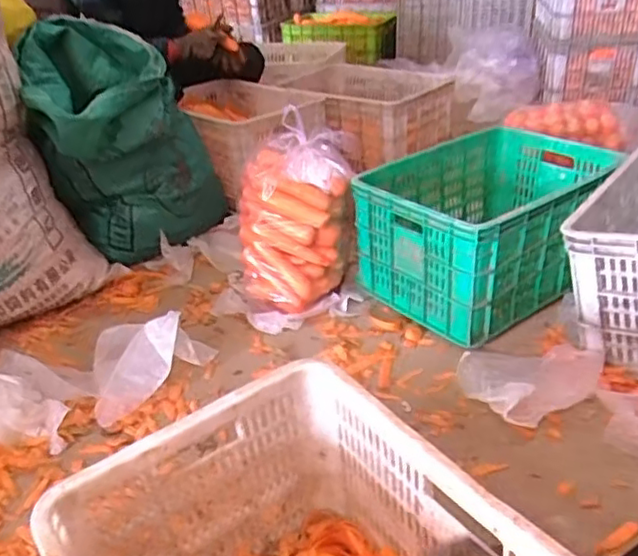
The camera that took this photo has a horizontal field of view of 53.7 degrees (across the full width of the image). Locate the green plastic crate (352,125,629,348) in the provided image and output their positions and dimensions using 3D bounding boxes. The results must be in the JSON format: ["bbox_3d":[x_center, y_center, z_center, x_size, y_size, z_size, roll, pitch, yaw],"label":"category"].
[{"bbox_3d":[0.367,-0.119,1.362,0.506,0.254,0.364,-26,37,-32],"label":"green plastic crate"}]

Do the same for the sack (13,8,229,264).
[{"bbox_3d":[-0.453,-0.324,1.516,0.399,0.481,0.322,-13,31,-14],"label":"sack"}]

